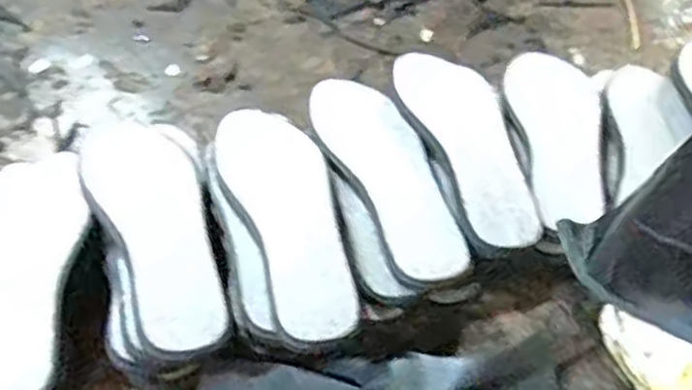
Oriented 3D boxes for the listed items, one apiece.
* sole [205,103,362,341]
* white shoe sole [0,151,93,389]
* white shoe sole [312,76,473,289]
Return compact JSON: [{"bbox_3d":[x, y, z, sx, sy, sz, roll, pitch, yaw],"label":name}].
[{"bbox_3d":[-0.052,0.014,0.634,0.092,0.018,0.241,-15,52,-12],"label":"sole"},{"bbox_3d":[-0.274,0.061,0.628,0.100,0.018,0.259,-12,50,-12],"label":"white shoe sole"},{"bbox_3d":[0.042,-0.024,0.672,0.082,0.020,0.238,-20,54,-16],"label":"white shoe sole"}]

